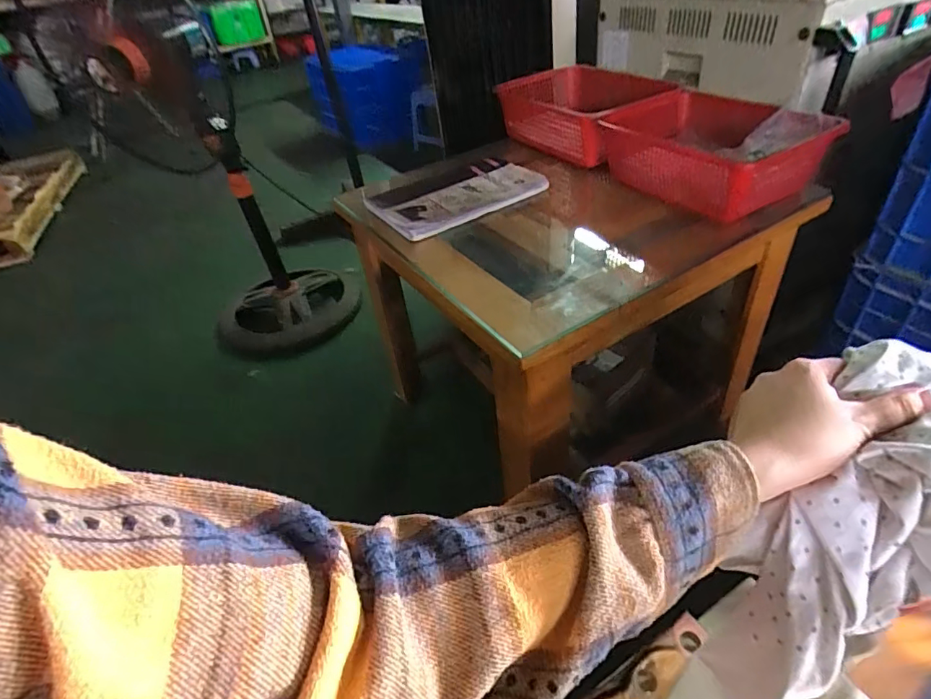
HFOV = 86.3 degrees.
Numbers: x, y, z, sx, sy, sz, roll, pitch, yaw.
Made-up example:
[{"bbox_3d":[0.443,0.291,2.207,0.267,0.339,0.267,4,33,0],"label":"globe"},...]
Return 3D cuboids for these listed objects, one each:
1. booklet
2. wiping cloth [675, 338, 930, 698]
[{"bbox_3d":[-0.014,-0.251,0.799,0.258,0.018,0.172,-28,50,-20],"label":"booklet"},{"bbox_3d":[0.236,0.134,0.318,0.110,0.076,0.306,39,95,41],"label":"wiping cloth"}]

